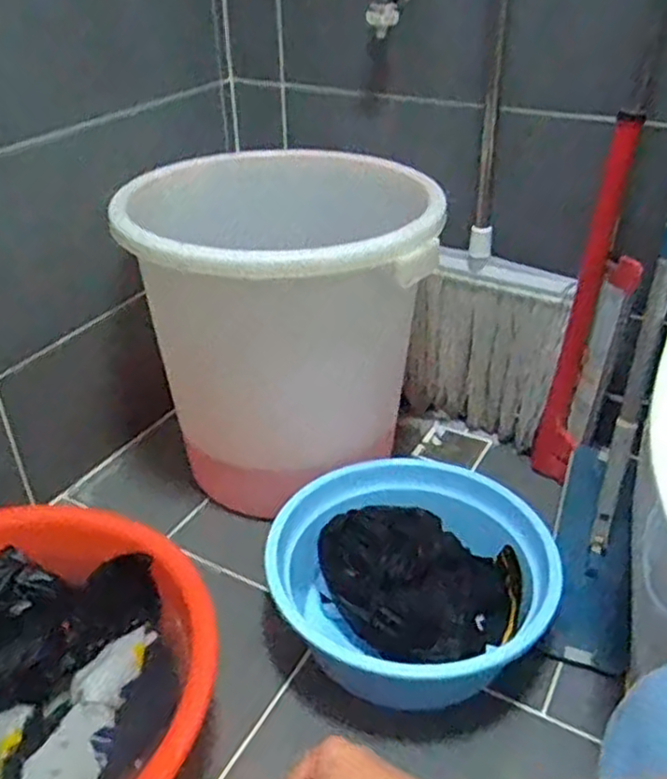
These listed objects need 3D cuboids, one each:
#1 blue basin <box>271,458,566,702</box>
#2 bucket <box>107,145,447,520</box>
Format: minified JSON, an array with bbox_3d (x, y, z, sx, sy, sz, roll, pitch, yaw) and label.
[{"bbox_3d":[0.101,0.253,0.966,0.368,0.129,0.344,-16,37,-21],"label":"blue basin"},{"bbox_3d":[-0.061,-0.096,1.174,0.419,0.456,0.452,-1,34,0],"label":"bucket"}]

